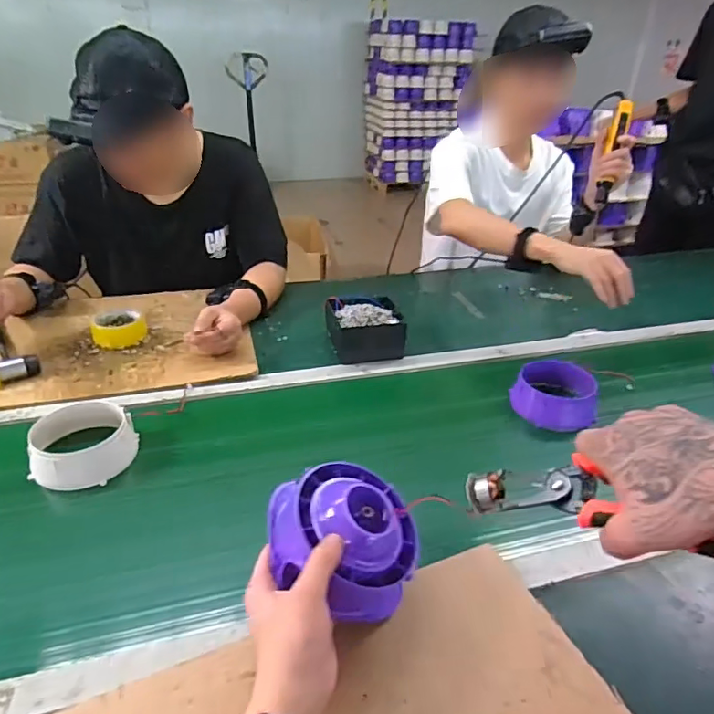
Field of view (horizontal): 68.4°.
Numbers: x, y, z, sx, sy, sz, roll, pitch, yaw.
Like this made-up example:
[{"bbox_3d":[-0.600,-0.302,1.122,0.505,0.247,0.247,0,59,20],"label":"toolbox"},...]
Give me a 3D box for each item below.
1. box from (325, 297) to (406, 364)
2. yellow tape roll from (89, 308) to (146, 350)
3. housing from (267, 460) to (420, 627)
[{"bbox_3d":[0.013,-0.053,0.960,0.130,0.071,0.126,-3,30,-8],"label":"box"},{"bbox_3d":[-0.446,-0.056,0.988,0.095,0.040,0.103,-11,32,-21],"label":"yellow tape roll"},{"bbox_3d":[-0.009,0.167,0.492,0.135,0.079,0.137,11,38,-28],"label":"housing"}]

